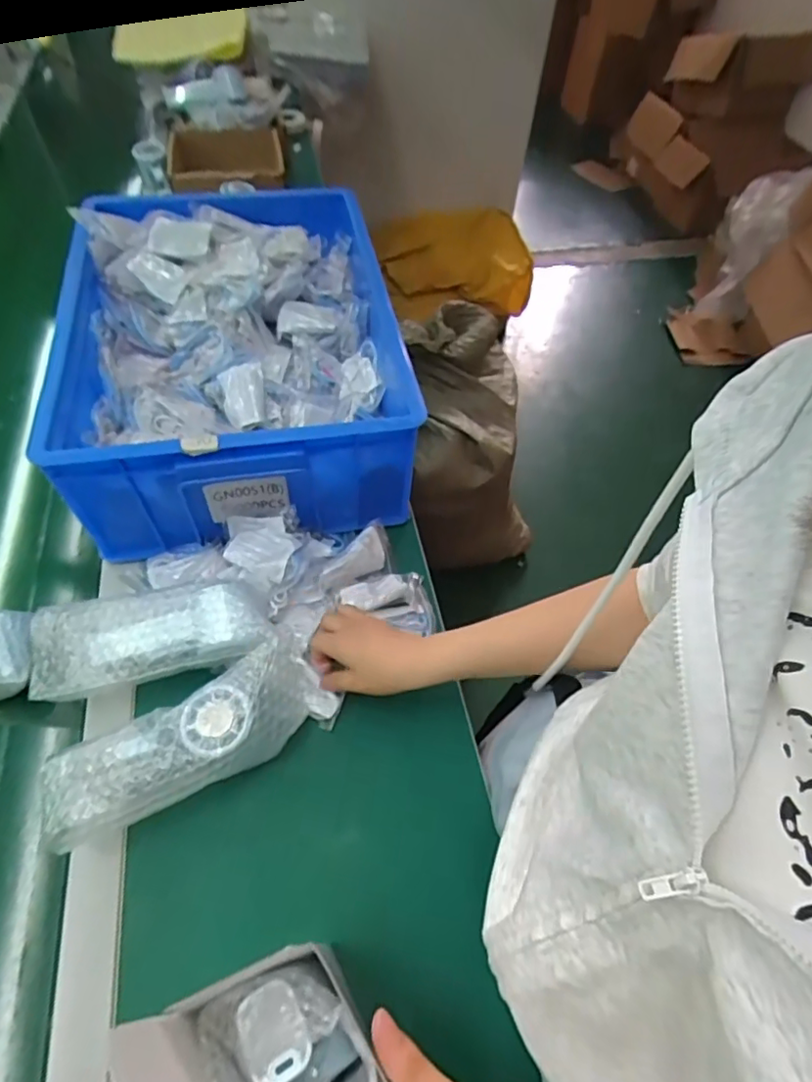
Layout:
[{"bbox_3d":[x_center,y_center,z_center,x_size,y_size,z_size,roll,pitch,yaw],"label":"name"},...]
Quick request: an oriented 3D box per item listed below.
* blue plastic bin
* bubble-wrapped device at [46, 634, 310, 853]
[{"bbox_3d":[-0.190,-0.220,0.682,0.339,0.160,0.437,-10,55,-8],"label":"blue plastic bin"},{"bbox_3d":[-0.174,0.160,0.475,0.223,0.060,0.090,-31,60,-21],"label":"bubble-wrapped device"}]

